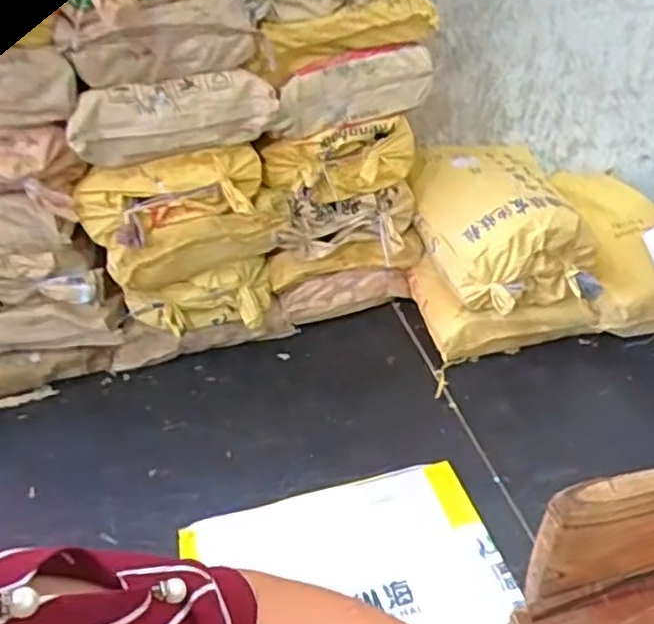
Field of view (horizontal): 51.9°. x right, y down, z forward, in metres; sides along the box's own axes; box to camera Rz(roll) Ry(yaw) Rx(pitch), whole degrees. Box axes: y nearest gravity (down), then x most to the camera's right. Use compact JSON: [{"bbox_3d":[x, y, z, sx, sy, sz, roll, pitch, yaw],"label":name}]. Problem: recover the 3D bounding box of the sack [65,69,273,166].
[{"bbox_3d":[-0.369,-0.474,1.610,0.463,0.168,0.160,-11,36,-10],"label":"sack"}]

